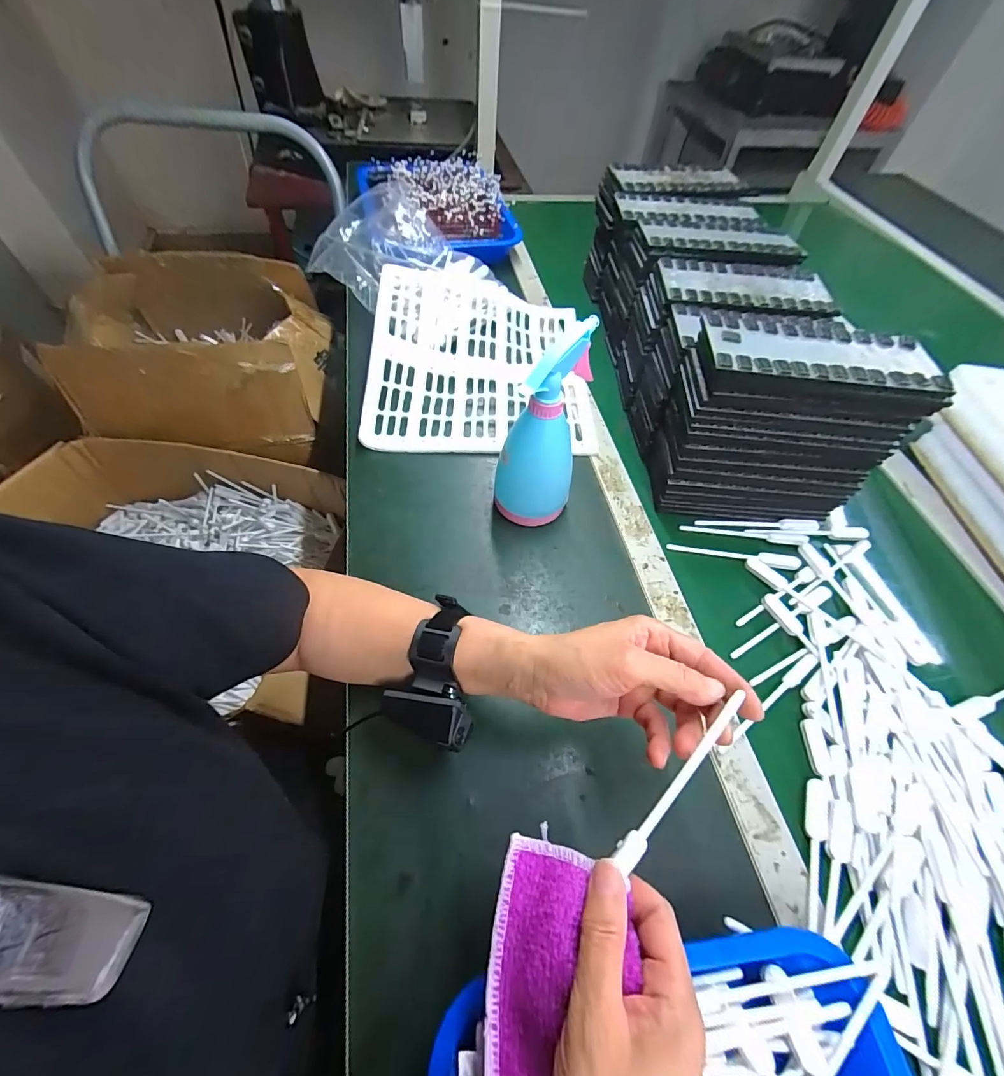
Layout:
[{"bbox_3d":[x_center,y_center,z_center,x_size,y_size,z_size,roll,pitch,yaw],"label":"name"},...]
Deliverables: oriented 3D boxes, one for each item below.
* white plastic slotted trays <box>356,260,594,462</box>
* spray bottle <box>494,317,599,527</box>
[{"bbox_3d":[-0.038,-0.257,0.603,0.288,0.067,0.311,0,57,-4],"label":"white plastic slotted trays"},{"bbox_3d":[0.041,-0.100,0.425,0.077,0.195,0.085,17,58,6],"label":"spray bottle"}]

